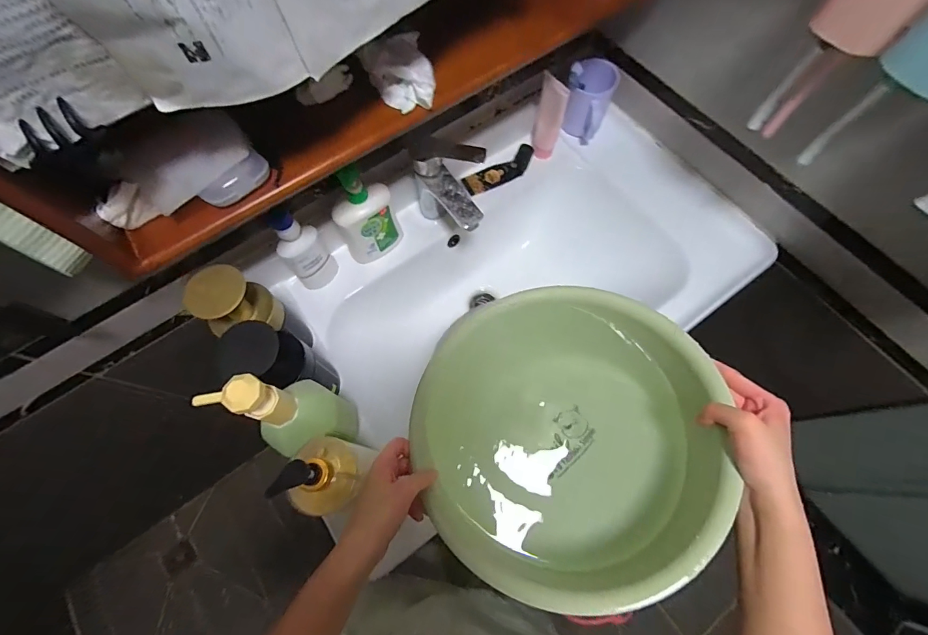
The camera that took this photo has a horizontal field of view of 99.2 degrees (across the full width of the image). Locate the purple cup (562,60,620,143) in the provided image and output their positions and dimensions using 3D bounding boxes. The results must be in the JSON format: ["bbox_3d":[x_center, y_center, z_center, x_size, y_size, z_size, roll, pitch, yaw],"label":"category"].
[{"bbox_3d":[0.224,-0.389,0.722,0.074,0.104,0.092,23,73,9],"label":"purple cup"}]

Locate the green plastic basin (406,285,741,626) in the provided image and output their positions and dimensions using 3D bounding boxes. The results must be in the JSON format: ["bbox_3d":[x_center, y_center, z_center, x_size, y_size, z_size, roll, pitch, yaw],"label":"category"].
[{"bbox_3d":[0.103,0.131,0.430,0.289,0.123,0.328,-18,71,-5],"label":"green plastic basin"}]

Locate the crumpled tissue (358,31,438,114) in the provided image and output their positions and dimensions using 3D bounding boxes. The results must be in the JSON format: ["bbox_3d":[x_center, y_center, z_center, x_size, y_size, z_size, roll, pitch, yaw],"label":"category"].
[{"bbox_3d":[-0.064,-0.273,0.438,0.072,0.036,0.085,-31,73,-9],"label":"crumpled tissue"}]

